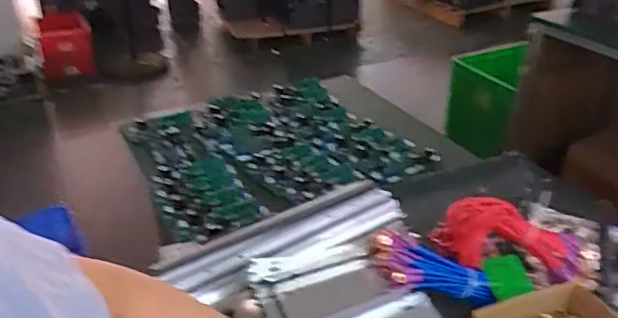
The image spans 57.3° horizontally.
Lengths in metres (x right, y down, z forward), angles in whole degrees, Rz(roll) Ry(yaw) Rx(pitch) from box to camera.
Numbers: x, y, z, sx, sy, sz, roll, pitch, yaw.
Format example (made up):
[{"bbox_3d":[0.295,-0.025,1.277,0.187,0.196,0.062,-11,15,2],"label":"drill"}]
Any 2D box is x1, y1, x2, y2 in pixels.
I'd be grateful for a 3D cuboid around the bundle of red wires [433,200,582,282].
[{"bbox_3d":[0.294,0.120,0.835,0.212,0.092,0.094,6,32,11],"label":"bundle of red wires"}]

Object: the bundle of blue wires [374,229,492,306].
[{"bbox_3d":[0.169,0.159,0.780,0.174,0.034,0.075,22,32,-4],"label":"bundle of blue wires"}]

